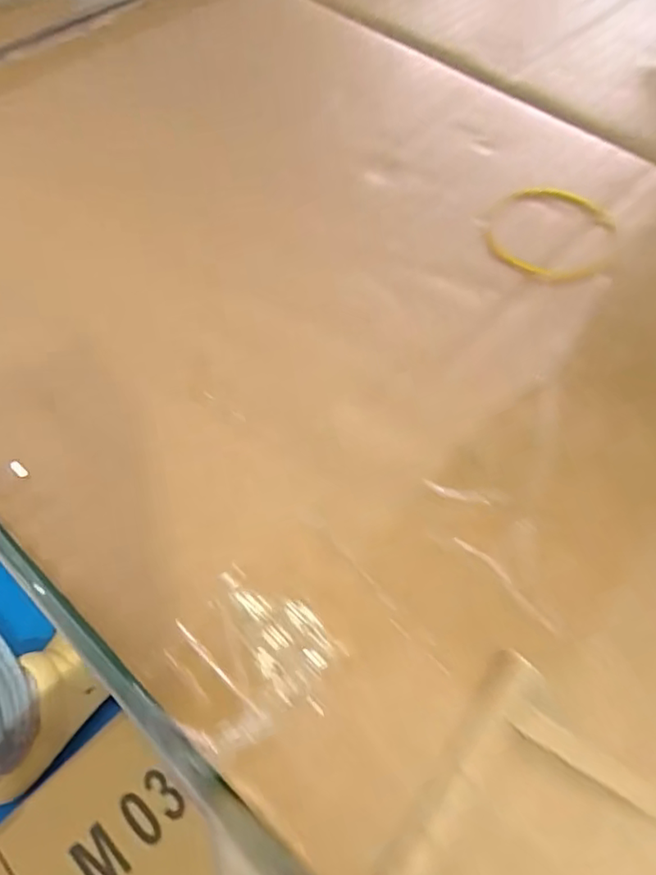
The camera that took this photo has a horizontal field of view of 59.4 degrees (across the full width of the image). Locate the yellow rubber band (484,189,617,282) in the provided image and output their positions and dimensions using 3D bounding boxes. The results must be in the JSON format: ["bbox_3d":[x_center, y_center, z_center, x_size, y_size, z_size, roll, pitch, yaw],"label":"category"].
[{"bbox_3d":[0.079,-0.071,0.199,0.044,0.004,0.053,38,65,18],"label":"yellow rubber band"}]

